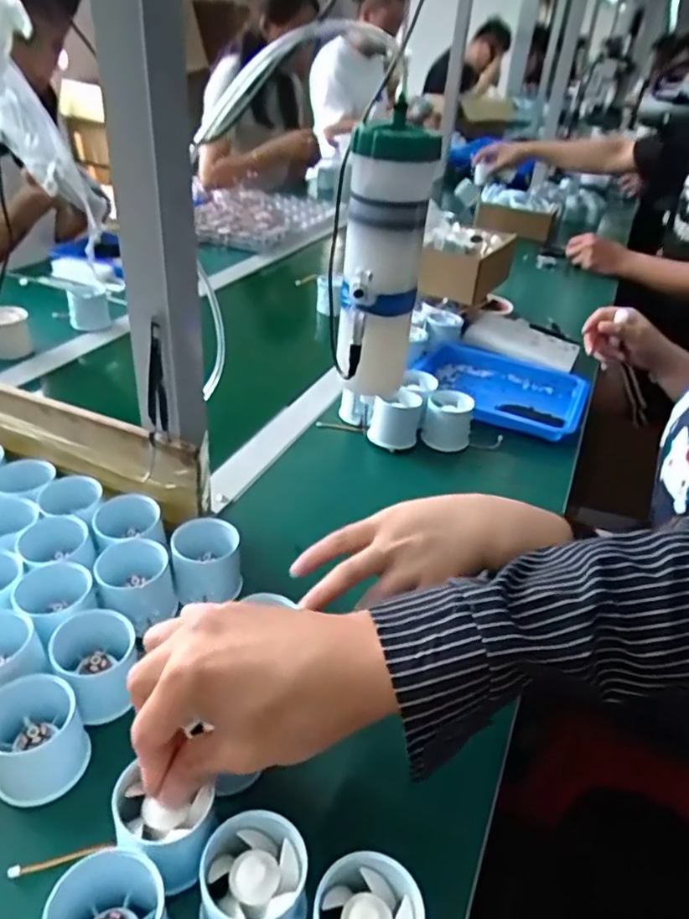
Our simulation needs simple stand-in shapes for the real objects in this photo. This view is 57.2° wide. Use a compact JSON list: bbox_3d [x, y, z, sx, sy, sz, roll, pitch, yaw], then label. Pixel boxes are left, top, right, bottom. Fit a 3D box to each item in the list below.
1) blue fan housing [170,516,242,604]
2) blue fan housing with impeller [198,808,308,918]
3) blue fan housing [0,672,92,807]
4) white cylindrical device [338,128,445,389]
[{"bbox_3d":[-0.110,0.082,0.505,0.052,0.052,0.055,-5,35,-15],"label":"blue fan housing"},{"bbox_3d":[-0.045,0.215,0.319,0.050,0.042,0.050,5,34,1],"label":"blue fan housing with impeller"},{"bbox_3d":[-0.184,0.164,0.374,0.053,0.056,0.055,3,34,-2],"label":"blue fan housing"},{"bbox_3d":[0.027,-0.137,0.447,0.056,0.169,0.058,4,34,-1],"label":"white cylindrical device"}]

